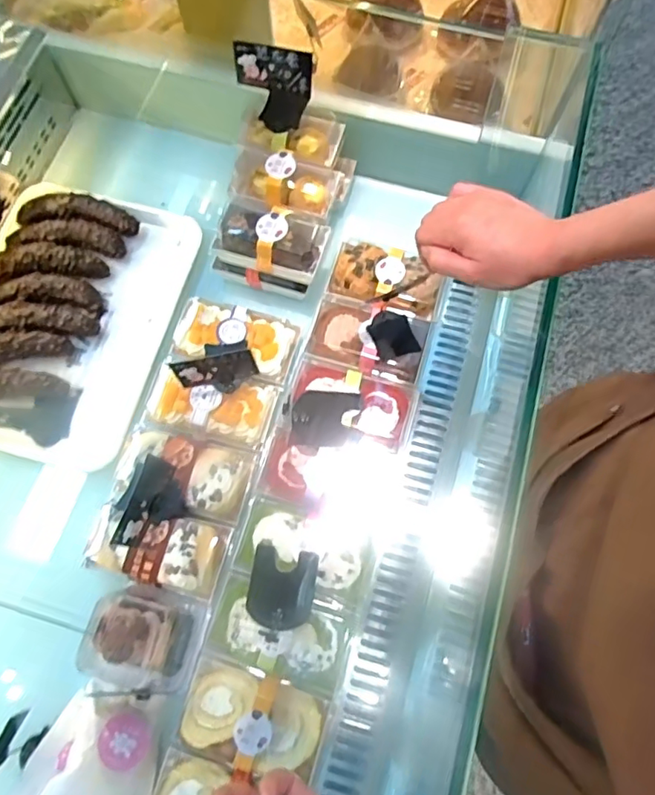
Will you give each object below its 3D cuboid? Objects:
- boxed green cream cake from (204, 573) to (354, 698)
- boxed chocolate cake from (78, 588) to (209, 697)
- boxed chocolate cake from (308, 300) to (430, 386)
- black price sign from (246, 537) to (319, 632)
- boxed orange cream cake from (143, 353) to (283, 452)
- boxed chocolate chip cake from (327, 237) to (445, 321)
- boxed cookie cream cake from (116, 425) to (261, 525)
[{"bbox_3d":[-0.051,0.253,0.600,0.151,0.038,0.085,19,72,6],"label":"boxed green cream cake"},{"bbox_3d":[-0.193,0.256,0.596,0.106,0.085,0.097,15,72,5],"label":"boxed chocolate cake"},{"bbox_3d":[0.053,-0.076,0.712,0.147,0.048,0.094,13,72,4],"label":"boxed chocolate cake"},{"bbox_3d":[-0.051,0.204,0.607,0.072,0.014,0.082,8,71,19],"label":"black price sign"},{"bbox_3d":[-0.144,0.010,0.692,0.152,0.056,0.091,17,72,6],"label":"boxed orange cream cake"},{"bbox_3d":[0.077,-0.157,0.734,0.142,0.041,0.082,14,72,5],"label":"boxed chocolate chip cake"},{"bbox_3d":[-0.165,0.087,0.663,0.151,0.059,0.088,16,72,5],"label":"boxed cookie cream cake"}]

